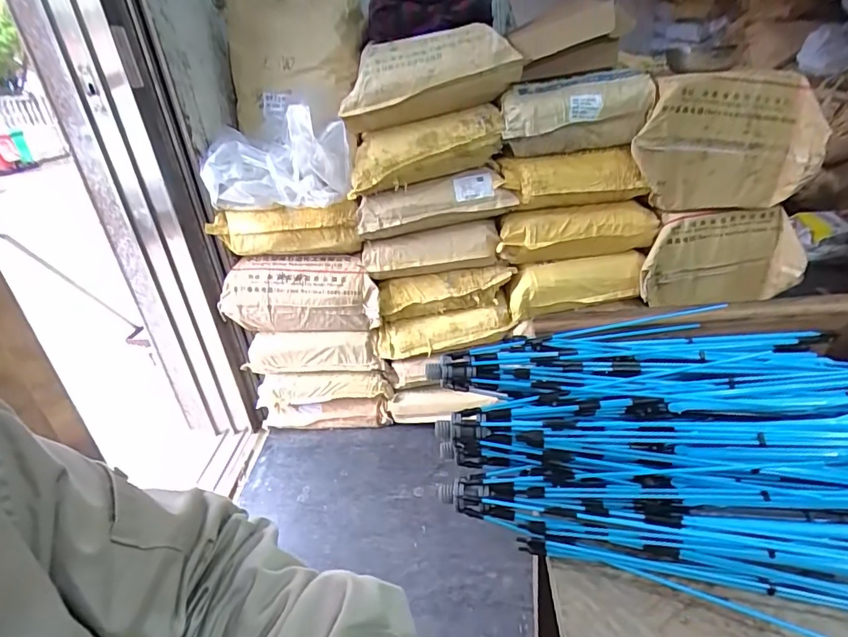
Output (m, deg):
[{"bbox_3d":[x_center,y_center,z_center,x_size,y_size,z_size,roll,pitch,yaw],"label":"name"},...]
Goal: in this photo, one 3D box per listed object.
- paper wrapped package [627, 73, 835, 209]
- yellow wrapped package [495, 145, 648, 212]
[{"bbox_3d":[0.765,-0.442,1.225,0.430,0.323,0.108,-4,28,6],"label":"paper wrapped package"},{"bbox_3d":[0.407,-0.384,1.339,0.382,0.136,0.116,-9,28,-3],"label":"yellow wrapped package"}]

